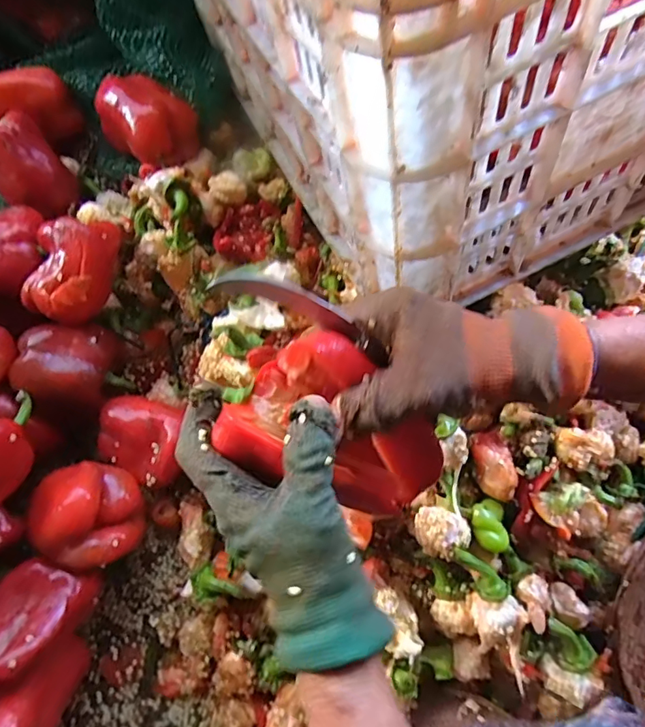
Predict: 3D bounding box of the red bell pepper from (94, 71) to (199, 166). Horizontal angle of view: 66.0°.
[{"bbox_3d":[-0.173,-0.244,0.496,0.083,0.053,0.073,34,78,10],"label":"red bell pepper"}]

